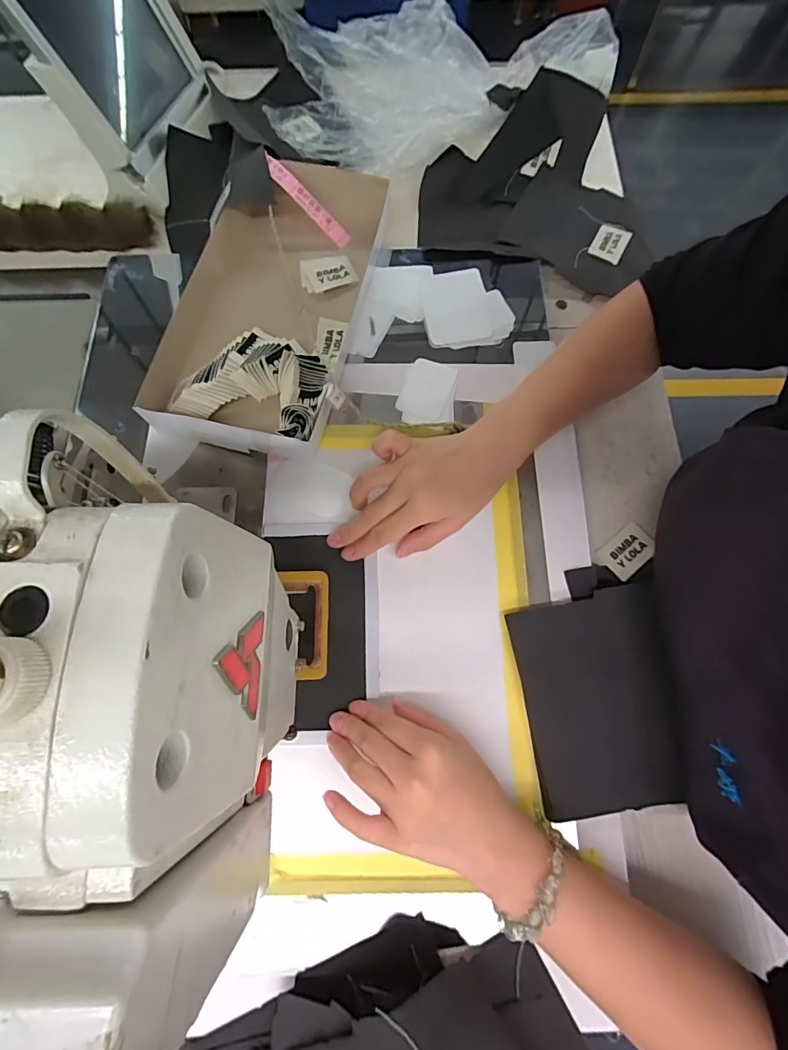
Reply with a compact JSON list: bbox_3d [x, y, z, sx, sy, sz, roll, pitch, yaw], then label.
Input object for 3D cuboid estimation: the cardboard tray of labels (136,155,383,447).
[{"bbox_3d":[-0.113,-0.219,0.439,0.175,0.042,0.317,13,75,5],"label":"cardboard tray of labels"}]

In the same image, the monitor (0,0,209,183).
[{"bbox_3d":[-0.270,-0.463,0.402,0.030,0.201,0.145,23,78,26],"label":"monitor"}]

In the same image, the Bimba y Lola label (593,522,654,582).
[{"bbox_3d":[0.208,0.023,0.402,0.050,0.004,0.033,-37,70,-9],"label":"Bimba y Lola label"}]

